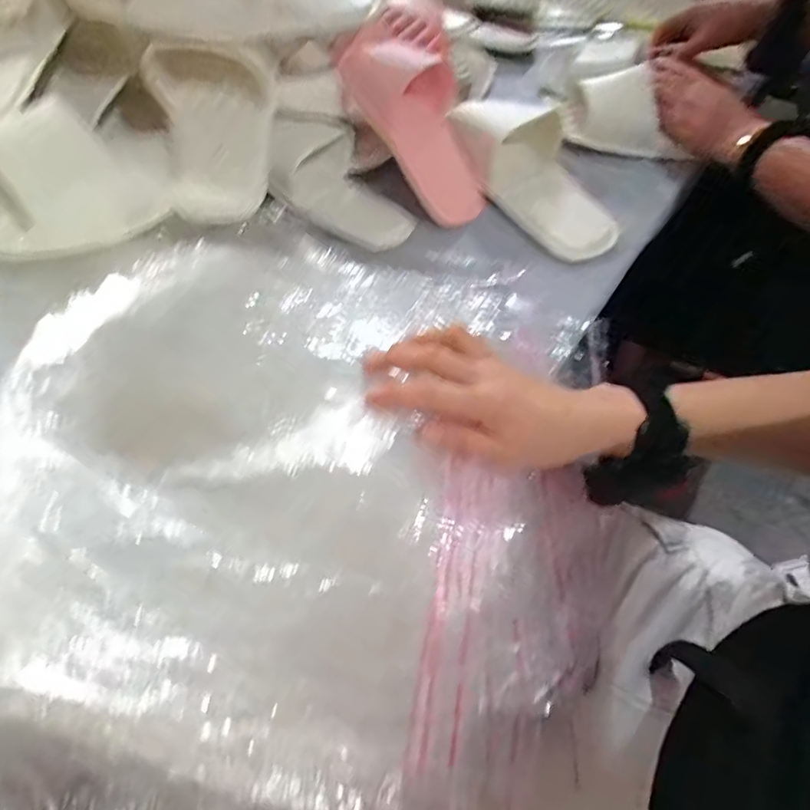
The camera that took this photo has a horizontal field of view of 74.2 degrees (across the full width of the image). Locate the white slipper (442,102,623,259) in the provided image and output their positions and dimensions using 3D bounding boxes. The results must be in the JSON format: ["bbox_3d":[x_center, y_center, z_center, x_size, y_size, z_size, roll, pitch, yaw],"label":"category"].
[{"bbox_3d":[0.147,-0.256,0.583,0.108,0.049,0.227,-30,80,-20],"label":"white slipper"}]

